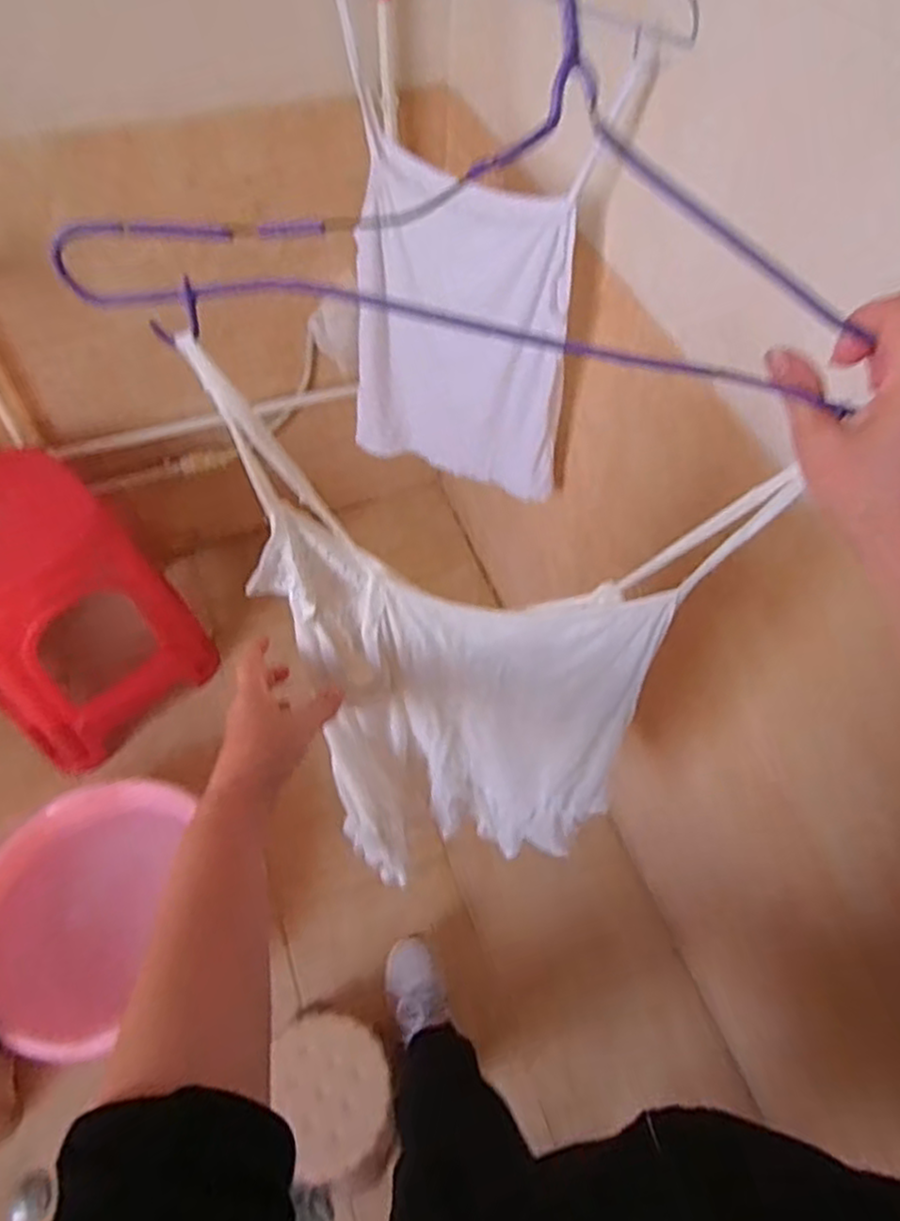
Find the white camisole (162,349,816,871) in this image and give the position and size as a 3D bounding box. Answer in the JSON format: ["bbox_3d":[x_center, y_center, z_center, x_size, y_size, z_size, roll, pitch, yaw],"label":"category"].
[{"bbox_3d":[0.013,0.095,0.634,0.271,0.637,0.079,-4,56,-5],"label":"white camisole"}]

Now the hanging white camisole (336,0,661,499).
[{"bbox_3d":[0.016,-0.374,0.935,0.308,0.544,0.060,16,57,8],"label":"hanging white camisole"}]

